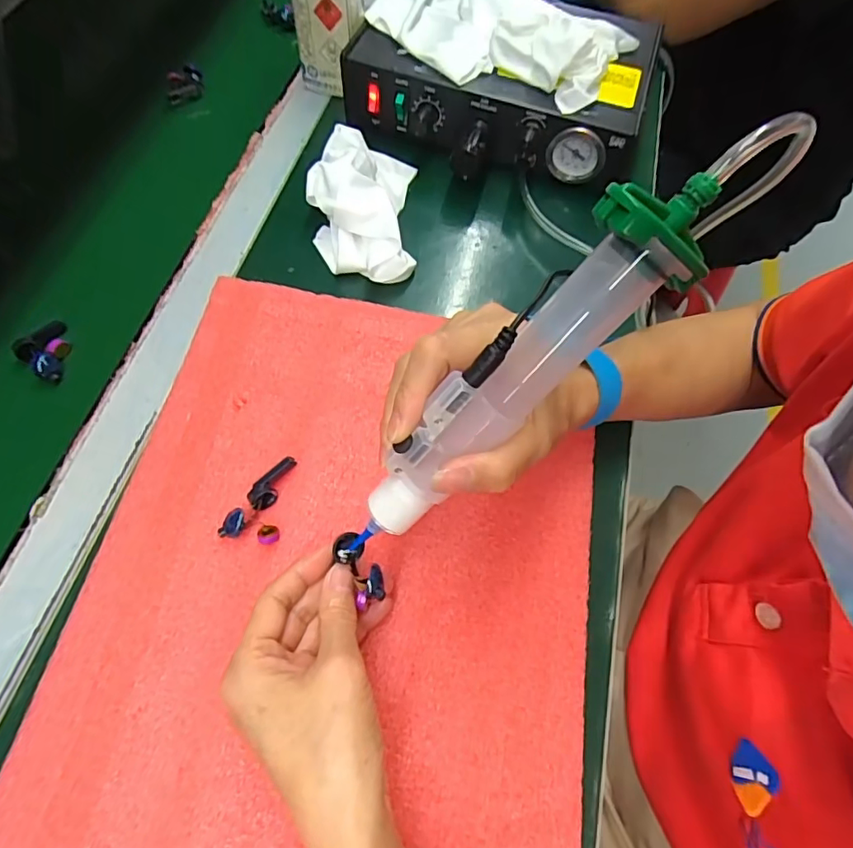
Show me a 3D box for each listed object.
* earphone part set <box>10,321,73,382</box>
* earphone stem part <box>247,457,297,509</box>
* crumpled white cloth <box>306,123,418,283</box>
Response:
[{"bbox_3d":[-0.247,-0.049,0.352,0.041,0.016,0.034,38,68,15],"label":"earphone part set"},{"bbox_3d":[-0.088,0.034,0.307,0.012,0.010,0.034,30,66,12],"label":"earphone stem part"},{"bbox_3d":[-0.047,-0.168,0.403,0.079,0.042,0.133,-3,64,-4],"label":"crumpled white cloth"}]

